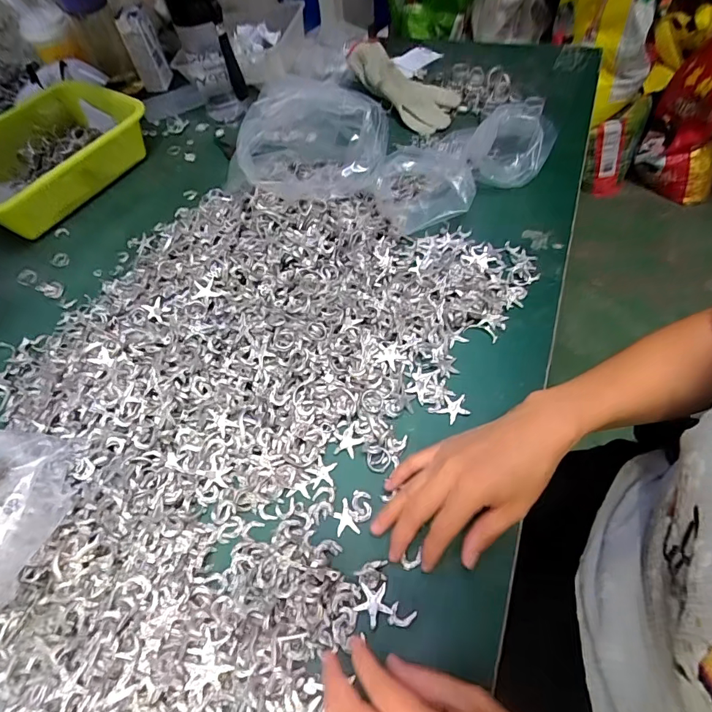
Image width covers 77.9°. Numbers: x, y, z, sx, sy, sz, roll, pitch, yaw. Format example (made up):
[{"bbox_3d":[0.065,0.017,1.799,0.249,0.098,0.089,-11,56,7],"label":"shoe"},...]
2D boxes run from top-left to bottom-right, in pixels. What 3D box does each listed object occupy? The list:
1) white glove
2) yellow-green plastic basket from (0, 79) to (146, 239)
[{"bbox_3d":[0.072,-0.422,0.690,0.199,0.035,0.100,41,65,6],"label":"white glove"},{"bbox_3d":[-0.446,-0.279,0.629,0.177,0.080,0.265,27,63,20],"label":"yellow-green plastic basket"}]

